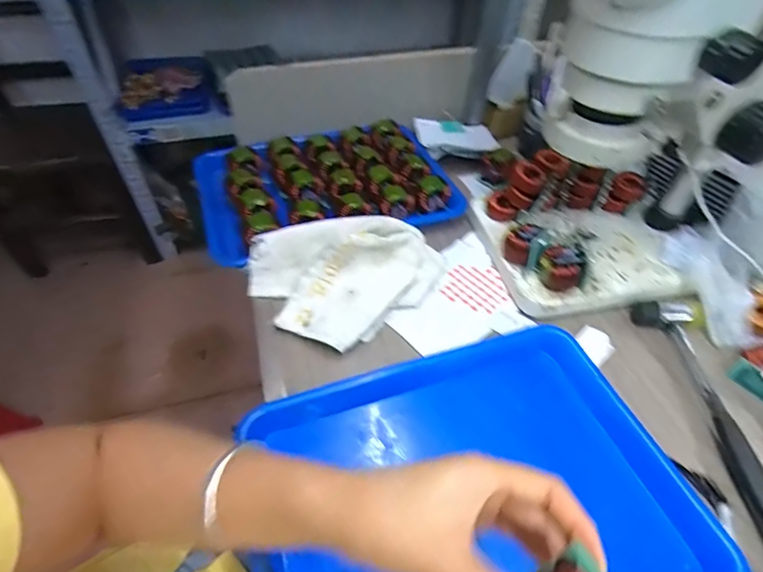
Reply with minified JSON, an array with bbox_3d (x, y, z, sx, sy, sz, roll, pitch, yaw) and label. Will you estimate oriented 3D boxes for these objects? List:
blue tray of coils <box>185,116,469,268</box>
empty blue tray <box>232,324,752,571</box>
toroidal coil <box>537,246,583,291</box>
[{"bbox_3d":[-0.079,-0.141,0.608,0.329,0.055,0.236,-16,50,-15],"label":"blue tray of coils"},{"bbox_3d":[0.067,0.167,0.345,0.334,0.033,0.250,-15,49,-14],"label":"empty blue tray"},{"bbox_3d":[0.196,-0.019,0.480,0.048,0.041,0.041,24,51,20],"label":"toroidal coil"}]

